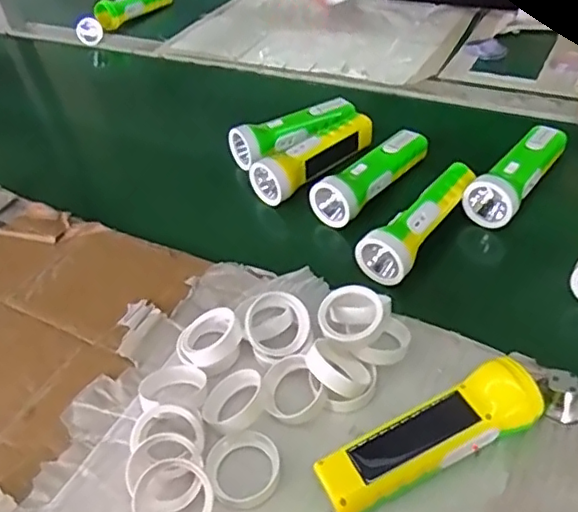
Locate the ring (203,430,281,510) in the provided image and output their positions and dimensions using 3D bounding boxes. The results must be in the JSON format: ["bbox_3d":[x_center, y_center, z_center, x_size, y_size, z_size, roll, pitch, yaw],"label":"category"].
[{"bbox_3d":[-0.033,0.154,0.436,0.054,0.023,0.052,-4,43,4],"label":"ring"}]

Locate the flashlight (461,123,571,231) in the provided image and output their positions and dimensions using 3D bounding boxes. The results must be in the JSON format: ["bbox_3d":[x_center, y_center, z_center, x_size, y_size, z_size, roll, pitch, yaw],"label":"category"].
[{"bbox_3d":[0.239,-0.087,0.618,0.052,0.042,0.156,27,55,31],"label":"flashlight"}]

